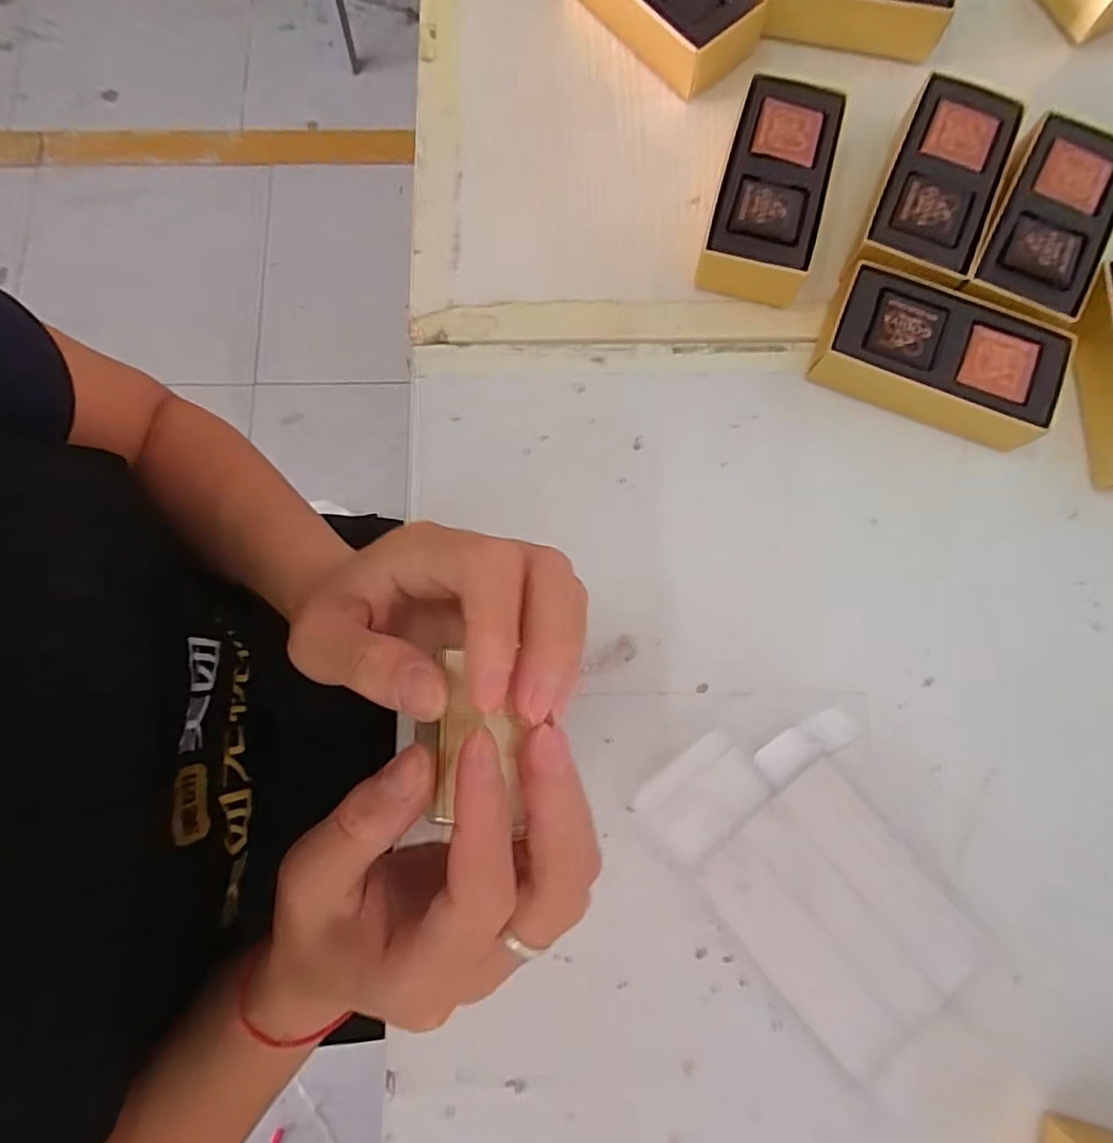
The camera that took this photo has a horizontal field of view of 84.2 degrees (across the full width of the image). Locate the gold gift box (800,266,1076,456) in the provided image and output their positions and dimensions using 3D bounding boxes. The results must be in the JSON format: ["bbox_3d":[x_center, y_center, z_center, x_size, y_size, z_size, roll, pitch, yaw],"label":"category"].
[{"bbox_3d":[0.196,-0.111,0.320,0.115,0.033,0.059,22,81,5],"label":"gold gift box"}]

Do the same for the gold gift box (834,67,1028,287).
[{"bbox_3d":[0.200,-0.199,0.333,0.054,0.033,0.120,24,81,5],"label":"gold gift box"}]

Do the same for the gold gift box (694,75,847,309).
[{"bbox_3d":[0.115,-0.203,0.333,0.053,0.033,0.107,15,81,3],"label":"gold gift box"}]

